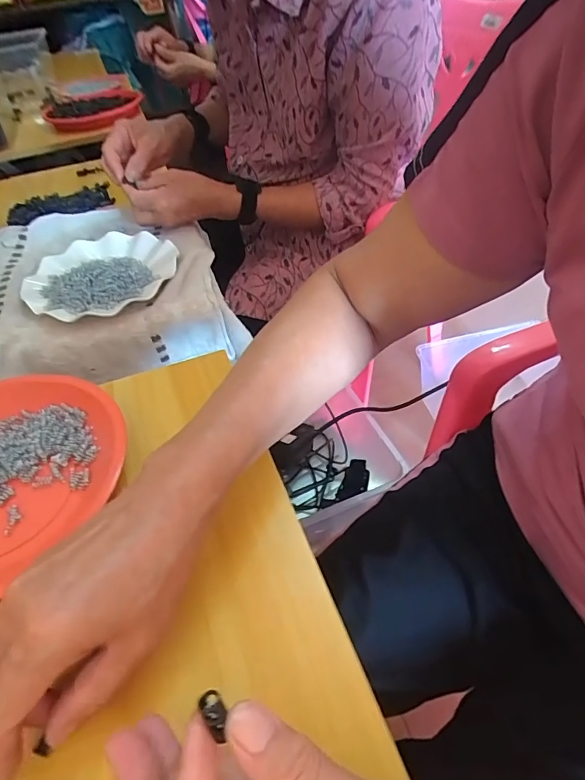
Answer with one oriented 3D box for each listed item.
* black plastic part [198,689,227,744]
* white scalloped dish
[{"bbox_3d":[-0.030,0.126,0.174,0.008,0.004,0.018,-26,70,-18],"label":"black plastic part"},{"bbox_3d":[-0.243,-0.150,0.573,0.182,0.028,0.179,-3,46,3],"label":"white scalloped dish"}]

